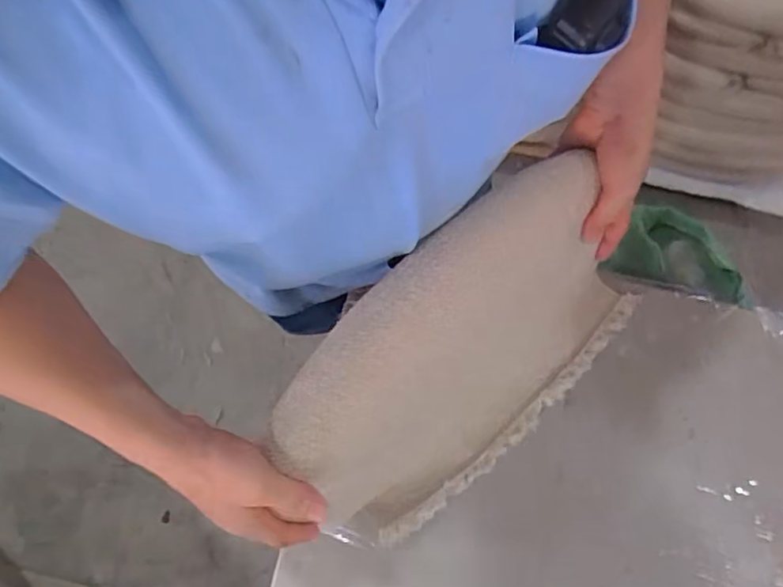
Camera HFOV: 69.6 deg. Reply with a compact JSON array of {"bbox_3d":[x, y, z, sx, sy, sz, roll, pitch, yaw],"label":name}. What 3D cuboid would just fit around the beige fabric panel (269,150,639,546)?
[{"bbox_3d":[0.077,0.064,0.550,0.380,0.210,0.187,-35,76,-9],"label":"beige fabric panel"}]

